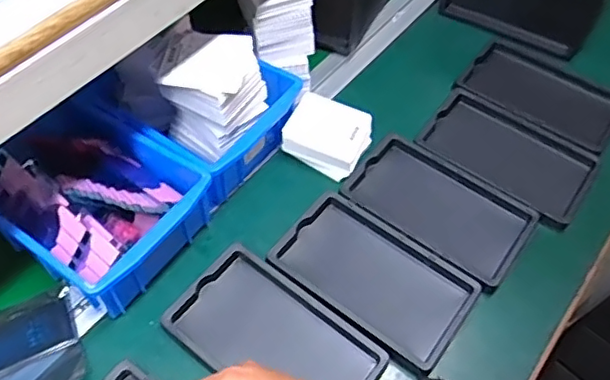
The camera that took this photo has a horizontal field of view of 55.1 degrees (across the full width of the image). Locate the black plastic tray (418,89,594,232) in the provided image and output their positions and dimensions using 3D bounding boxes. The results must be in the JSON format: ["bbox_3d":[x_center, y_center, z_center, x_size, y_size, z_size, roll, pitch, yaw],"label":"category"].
[{"bbox_3d":[0.199,-0.036,0.578,0.159,0.015,0.094,33,60,21],"label":"black plastic tray"}]

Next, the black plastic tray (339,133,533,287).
[{"bbox_3d":[0.122,0.013,0.535,0.157,0.016,0.098,34,60,21],"label":"black plastic tray"}]

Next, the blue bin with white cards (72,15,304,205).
[{"bbox_3d":[-0.106,-0.088,0.542,0.165,0.121,0.133,27,58,18],"label":"blue bin with white cards"}]

